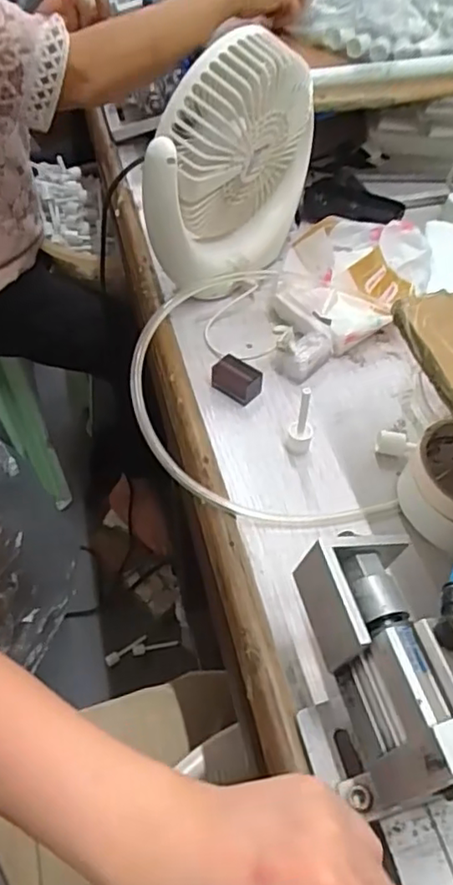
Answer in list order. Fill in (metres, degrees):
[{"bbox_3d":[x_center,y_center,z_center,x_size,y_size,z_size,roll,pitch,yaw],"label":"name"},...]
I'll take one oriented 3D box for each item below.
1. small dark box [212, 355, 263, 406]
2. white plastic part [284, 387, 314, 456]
[{"bbox_3d":[0.009,-0.053,0.528,0.042,0.025,0.026,34,58,24],"label":"small dark box"},{"bbox_3d":[0.057,-0.015,0.467,0.020,0.064,0.018,7,51,5],"label":"white plastic part"}]

